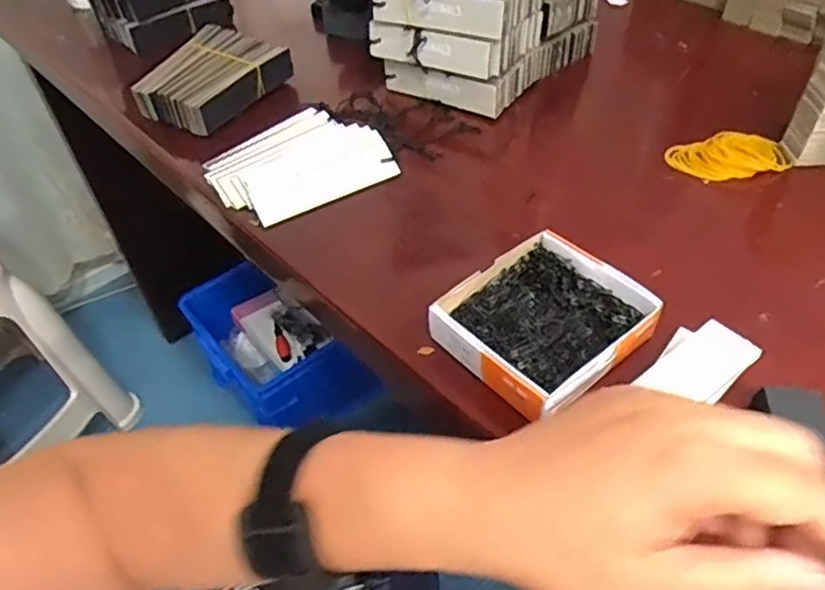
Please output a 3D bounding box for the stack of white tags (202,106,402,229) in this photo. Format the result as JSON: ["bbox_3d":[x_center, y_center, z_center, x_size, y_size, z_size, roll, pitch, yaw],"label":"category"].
[{"bbox_3d":[-0.104,-0.118,0.561,0.143,0.018,0.121,-29,51,-22],"label":"stack of white tags"}]

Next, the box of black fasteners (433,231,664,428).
[{"bbox_3d":[0.083,0.017,0.404,0.114,0.030,0.102,-33,53,-25],"label":"box of black fasteners"}]

